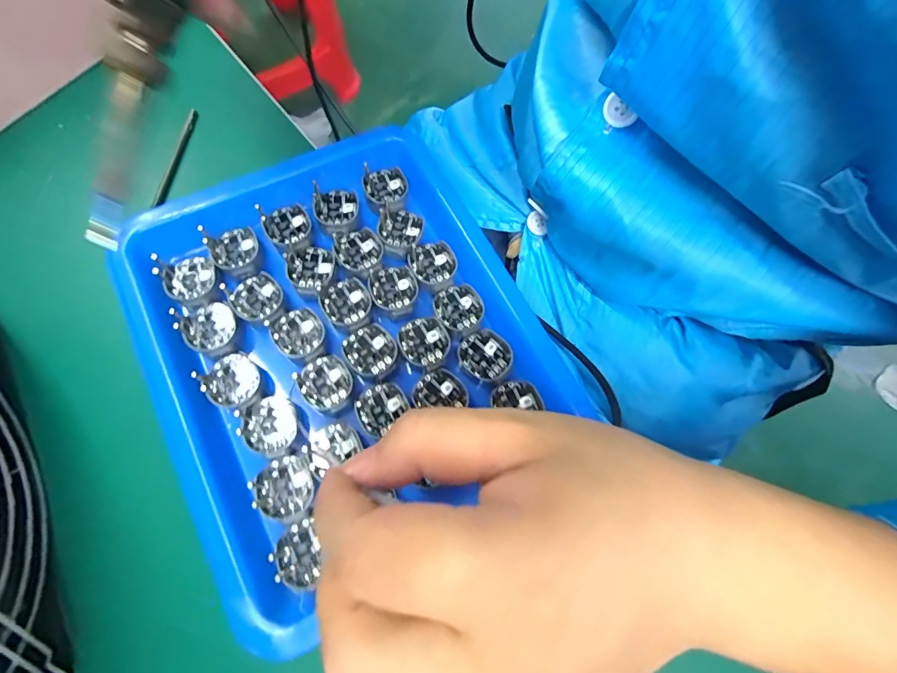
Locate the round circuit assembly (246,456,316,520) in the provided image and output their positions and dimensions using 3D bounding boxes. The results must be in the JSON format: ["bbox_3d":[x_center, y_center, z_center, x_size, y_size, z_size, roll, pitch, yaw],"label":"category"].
[{"bbox_3d":[-0.075,0.069,0.199,0.026,0.004,0.026,1,73,-2],"label":"round circuit assembly"}]

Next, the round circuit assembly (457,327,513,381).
[{"bbox_3d":[0.019,0.009,0.225,0.027,0.004,0.024,38,75,9],"label":"round circuit assembly"}]

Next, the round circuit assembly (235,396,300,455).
[{"bbox_3d":[-0.086,0.043,0.208,0.026,0.004,0.027,1,73,-2],"label":"round circuit assembly"}]

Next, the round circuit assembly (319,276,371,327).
[{"bbox_3d":[-0.054,-0.019,0.231,0.025,0.004,0.027,1,73,-2],"label":"round circuit assembly"}]

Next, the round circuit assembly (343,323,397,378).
[{"bbox_3d":[-0.041,0.007,0.223,0.025,0.004,0.027,1,73,-2],"label":"round circuit assembly"}]

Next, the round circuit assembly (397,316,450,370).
[{"bbox_3d":[-0.012,0.003,0.226,0.025,0.004,0.028,-28,76,-10],"label":"round circuit assembly"}]

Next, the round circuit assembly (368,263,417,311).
[{"bbox_3d":[-0.030,-0.028,0.236,0.024,0.005,0.028,-21,75,-8],"label":"round circuit assembly"}]

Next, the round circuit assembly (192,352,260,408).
[{"bbox_3d":[-0.107,0.021,0.212,0.024,0.007,0.025,1,73,-2],"label":"round circuit assembly"}]

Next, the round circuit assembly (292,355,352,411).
[{"bbox_3d":[-0.061,0.023,0.217,0.025,0.004,0.027,1,73,-2],"label":"round circuit assembly"}]

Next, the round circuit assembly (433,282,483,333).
[{"bbox_3d":[0.006,-0.016,0.234,0.024,0.004,0.027,-33,77,-11],"label":"round circuit assembly"}]

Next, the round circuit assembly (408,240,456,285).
[{"bbox_3d":[-0.009,-0.041,0.241,0.025,0.004,0.025,1,73,-2],"label":"round circuit assembly"}]

